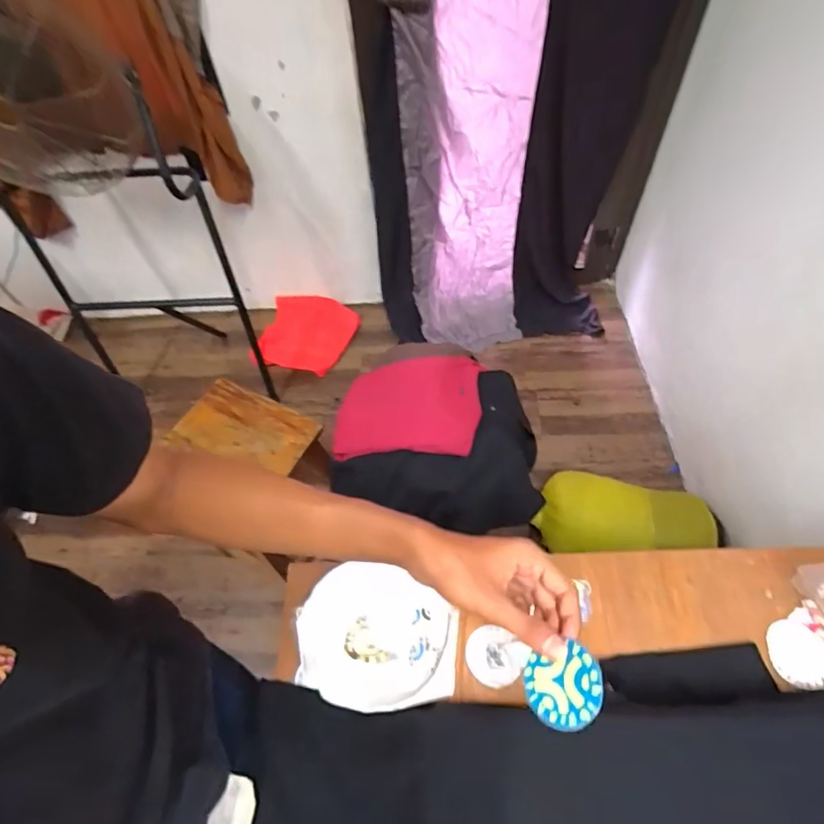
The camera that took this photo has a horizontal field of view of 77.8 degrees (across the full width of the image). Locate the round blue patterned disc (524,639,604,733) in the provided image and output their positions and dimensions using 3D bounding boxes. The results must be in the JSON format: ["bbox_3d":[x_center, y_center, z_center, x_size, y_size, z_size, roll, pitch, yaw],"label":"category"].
[{"bbox_3d":[0.111,0.202,0.372,0.057,0.005,0.052,-20,50,26],"label":"round blue patterned disc"}]

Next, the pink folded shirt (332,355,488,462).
[{"bbox_3d":[-0.011,-0.022,1.027,0.290,0.051,0.220,0,58,6],"label":"pink folded shirt"}]

